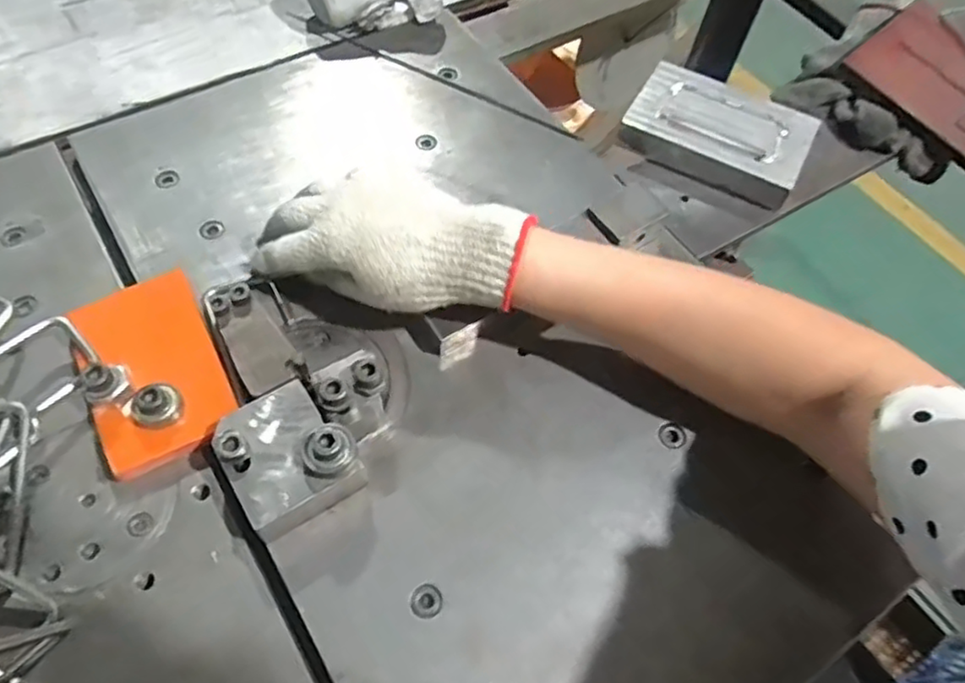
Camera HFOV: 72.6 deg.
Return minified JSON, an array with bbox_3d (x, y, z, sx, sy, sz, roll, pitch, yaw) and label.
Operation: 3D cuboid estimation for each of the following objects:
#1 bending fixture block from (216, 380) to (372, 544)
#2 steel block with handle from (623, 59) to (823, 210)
[{"bbox_3d":[-0.109,0.065,0.372,0.067,0.045,0.076,-28,65,-19],"label":"bending fixture block"},{"bbox_3d":[0.192,-0.170,0.540,0.140,0.033,0.097,25,60,10],"label":"steel block with handle"}]

